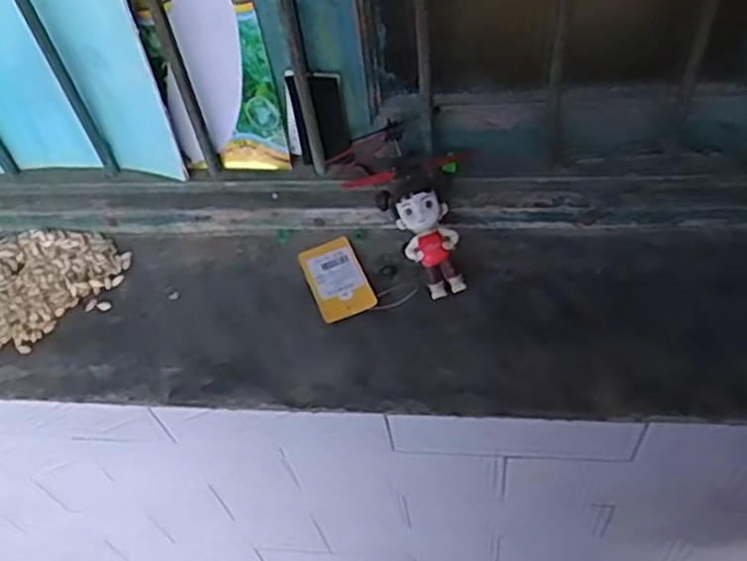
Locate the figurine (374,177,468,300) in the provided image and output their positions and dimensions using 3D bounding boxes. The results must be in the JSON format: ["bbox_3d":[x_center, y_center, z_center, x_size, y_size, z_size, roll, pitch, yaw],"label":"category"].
[{"bbox_3d":[0.047,-0.037,0.611,0.044,0.033,0.102,-24,87,-15],"label":"figurine"}]

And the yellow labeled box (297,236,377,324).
[{"bbox_3d":[-0.033,-0.003,0.639,0.047,0.011,0.087,-20,52,-9],"label":"yellow labeled box"}]

